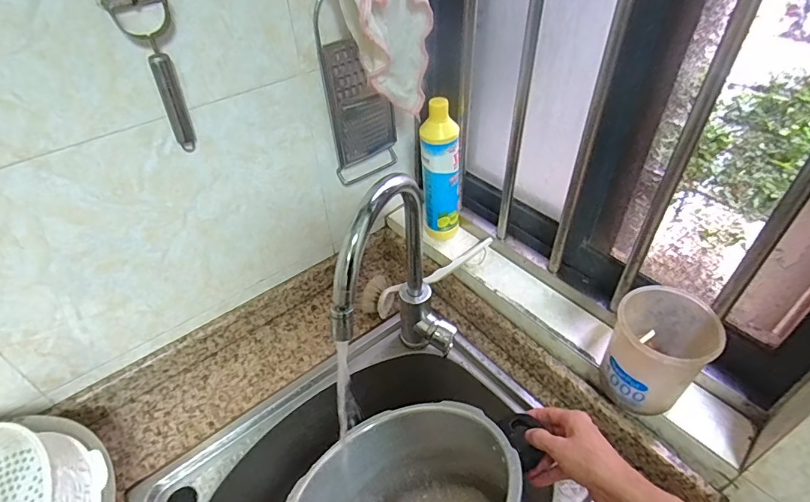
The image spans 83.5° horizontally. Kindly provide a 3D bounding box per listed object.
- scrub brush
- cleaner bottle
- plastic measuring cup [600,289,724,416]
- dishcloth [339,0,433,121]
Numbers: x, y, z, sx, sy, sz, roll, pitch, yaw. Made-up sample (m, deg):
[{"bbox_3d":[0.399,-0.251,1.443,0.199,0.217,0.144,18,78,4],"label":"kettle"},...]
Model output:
[{"bbox_3d":[0.033,0.037,0.741,0.230,0.051,0.043,-27,43,6],"label":"scrub brush"},{"bbox_3d":[0.058,-0.117,0.709,0.058,0.239,0.050,8,43,11],"label":"cleaner bottle"},{"bbox_3d":[0.288,0.118,0.523,0.090,0.124,0.100,26,49,27],"label":"plastic measuring cup"},{"bbox_3d":[-0.006,-0.260,0.540,0.122,0.195,0.061,-15,44,-13],"label":"dishcloth"}]

